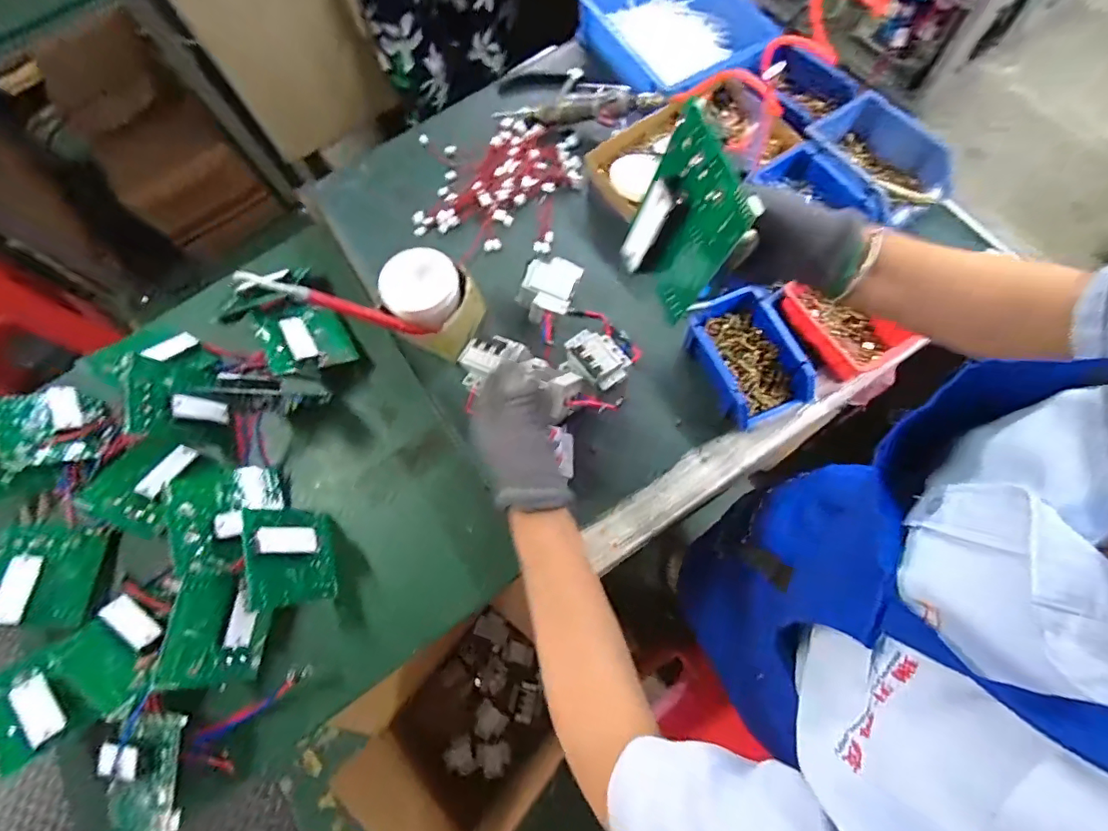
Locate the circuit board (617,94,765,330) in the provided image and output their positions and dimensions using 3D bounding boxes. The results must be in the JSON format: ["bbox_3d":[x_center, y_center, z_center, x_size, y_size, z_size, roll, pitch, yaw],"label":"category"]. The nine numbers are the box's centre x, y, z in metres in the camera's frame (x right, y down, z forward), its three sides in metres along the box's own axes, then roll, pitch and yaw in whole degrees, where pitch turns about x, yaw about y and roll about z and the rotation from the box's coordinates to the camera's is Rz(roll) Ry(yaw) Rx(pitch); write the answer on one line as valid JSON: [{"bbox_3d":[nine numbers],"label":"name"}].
[{"bbox_3d":[0.096,-0.154,0.400,0.019,0.125,0.113,-12,70,-22],"label":"circuit board"}]

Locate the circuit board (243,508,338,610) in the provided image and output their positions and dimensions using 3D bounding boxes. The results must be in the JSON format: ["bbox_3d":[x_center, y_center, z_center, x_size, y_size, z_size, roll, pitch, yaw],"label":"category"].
[{"bbox_3d":[-0.322,0.172,0.637,0.030,0.126,0.119,-23,75,18],"label":"circuit board"}]

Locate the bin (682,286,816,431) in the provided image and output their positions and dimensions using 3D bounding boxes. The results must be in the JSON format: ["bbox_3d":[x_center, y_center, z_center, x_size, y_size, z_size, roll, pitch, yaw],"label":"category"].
[{"bbox_3d":[0.237,-0.075,0.624,0.104,0.070,0.162,-22,72,-2],"label":"bin"}]

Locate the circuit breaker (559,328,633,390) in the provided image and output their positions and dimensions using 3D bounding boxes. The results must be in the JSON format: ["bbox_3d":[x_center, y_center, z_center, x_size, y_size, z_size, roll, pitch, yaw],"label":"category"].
[{"bbox_3d":[0.053,-0.068,0.639,0.067,0.053,0.084,-41,73,-8],"label":"circuit breaker"}]

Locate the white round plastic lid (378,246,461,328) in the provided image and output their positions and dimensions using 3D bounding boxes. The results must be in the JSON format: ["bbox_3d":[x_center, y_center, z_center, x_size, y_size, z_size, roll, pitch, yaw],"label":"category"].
[{"bbox_3d":[-0.170,-0.166,0.646,0.095,0.029,0.096,-1,72,4],"label":"white round plastic lid"}]

